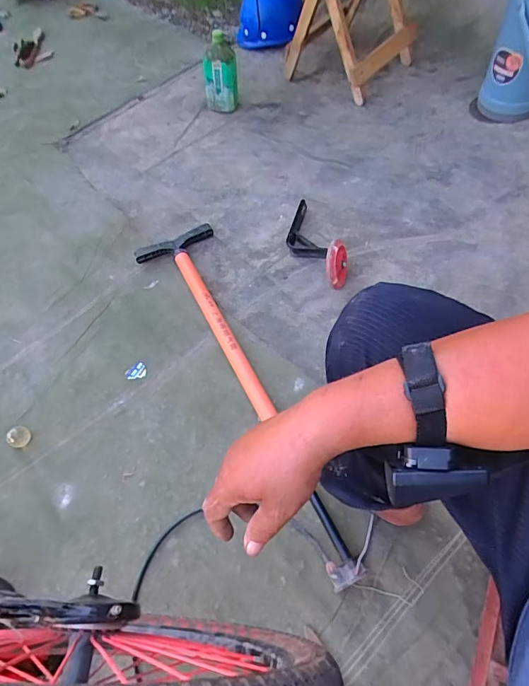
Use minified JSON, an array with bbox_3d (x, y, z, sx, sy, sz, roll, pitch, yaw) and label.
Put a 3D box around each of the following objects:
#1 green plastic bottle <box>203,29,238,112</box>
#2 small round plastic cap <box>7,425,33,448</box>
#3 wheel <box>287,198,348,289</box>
[{"bbox_3d":[-0.135,-0.811,1.315,0.100,0.194,0.114,-7,59,2],"label":"green plastic bottle"},{"bbox_3d":[-0.486,0.183,0.868,0.039,0.032,0.042,-1,58,2],"label":"small round plastic cap"},{"bbox_3d":[0.114,-0.240,1.015,0.101,0.098,0.255,-24,61,-10],"label":"wheel"}]

